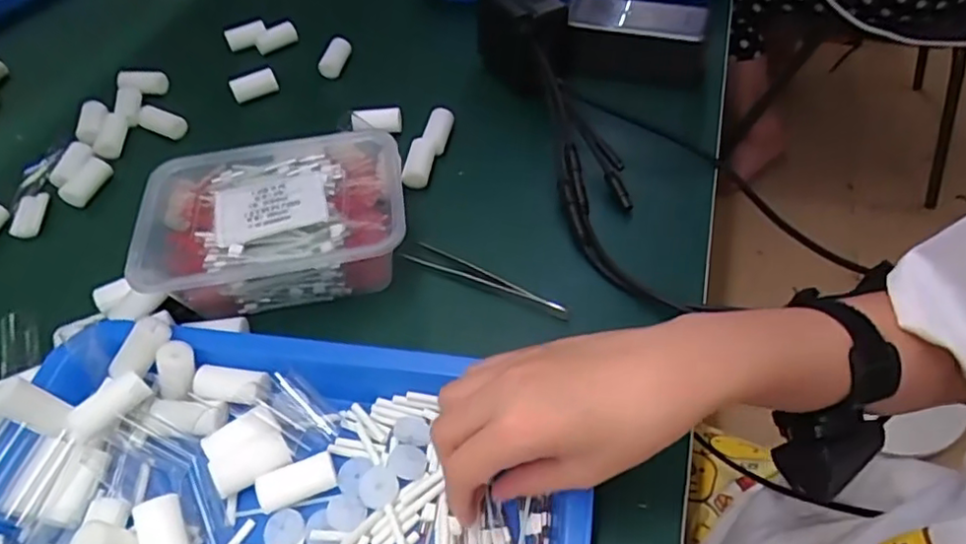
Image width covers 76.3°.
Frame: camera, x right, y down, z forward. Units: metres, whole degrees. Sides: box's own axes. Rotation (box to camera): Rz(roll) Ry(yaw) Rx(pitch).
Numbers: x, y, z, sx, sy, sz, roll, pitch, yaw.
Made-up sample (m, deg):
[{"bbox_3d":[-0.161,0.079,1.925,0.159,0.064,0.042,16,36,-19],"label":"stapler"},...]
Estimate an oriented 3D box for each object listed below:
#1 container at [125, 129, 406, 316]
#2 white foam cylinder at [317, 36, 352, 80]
[{"bbox_3d":[-0.141,-0.034,0.428,0.175,0.056,0.128,-8,52,-2],"label":"container"},{"bbox_3d":[-0.144,-0.208,0.597,0.021,0.025,0.036,10,53,12],"label":"white foam cylinder"}]

